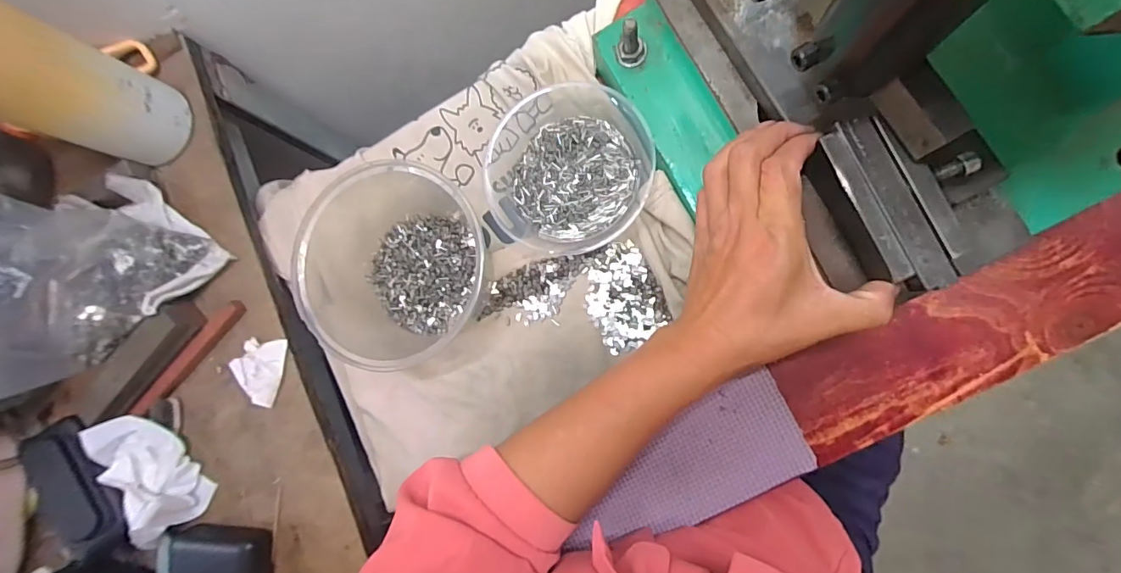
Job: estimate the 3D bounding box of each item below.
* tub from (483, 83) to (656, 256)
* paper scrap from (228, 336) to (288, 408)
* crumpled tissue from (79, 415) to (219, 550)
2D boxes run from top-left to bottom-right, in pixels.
[{"bbox_3d":[-0.003,-0.094,0.361,0.123,0.047,0.141,-37,83,5],"label":"tub"},{"bbox_3d":[-0.241,0.065,0.381,0.040,0.010,0.054,17,90,9],"label":"paper scrap"},{"bbox_3d":[-0.315,0.147,0.368,0.049,0.046,0.098,-21,84,7],"label":"crumpled tissue"}]

